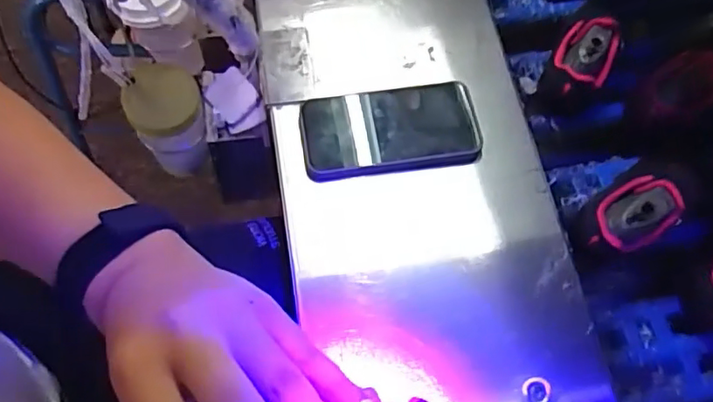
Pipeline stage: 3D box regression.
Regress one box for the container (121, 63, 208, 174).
[{"bbox_3d":[-0.196,-0.083,0.624,0.072,0.119,0.067,0,66,-1],"label":"container"}]

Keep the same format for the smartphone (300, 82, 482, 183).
[{"bbox_3d":[0.031,-0.065,0.535,0.160,0.019,0.081,-9,69,-3],"label":"smartphone"}]

